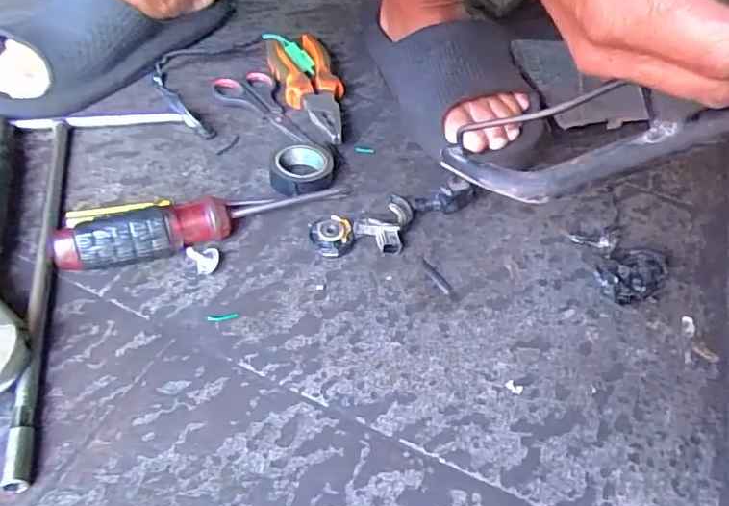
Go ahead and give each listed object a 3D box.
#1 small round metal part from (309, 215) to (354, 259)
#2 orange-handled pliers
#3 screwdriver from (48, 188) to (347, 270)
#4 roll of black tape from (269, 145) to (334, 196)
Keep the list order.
[{"bbox_3d":[-0.022,-0.010,0.383,0.029,0.015,0.026,-12,49,-17],"label":"small round metal part"},{"bbox_3d":[-0.051,-0.150,0.514,0.056,0.024,0.167,-8,48,-14],"label":"orange-handled pliers"},{"bbox_3d":[-0.098,-0.022,0.368,0.189,0.038,0.024,-18,51,-22],"label":"screwdriver"},{"bbox_3d":[-0.045,-0.063,0.431,0.042,0.018,0.049,25,49,16],"label":"roll of black tape"}]

